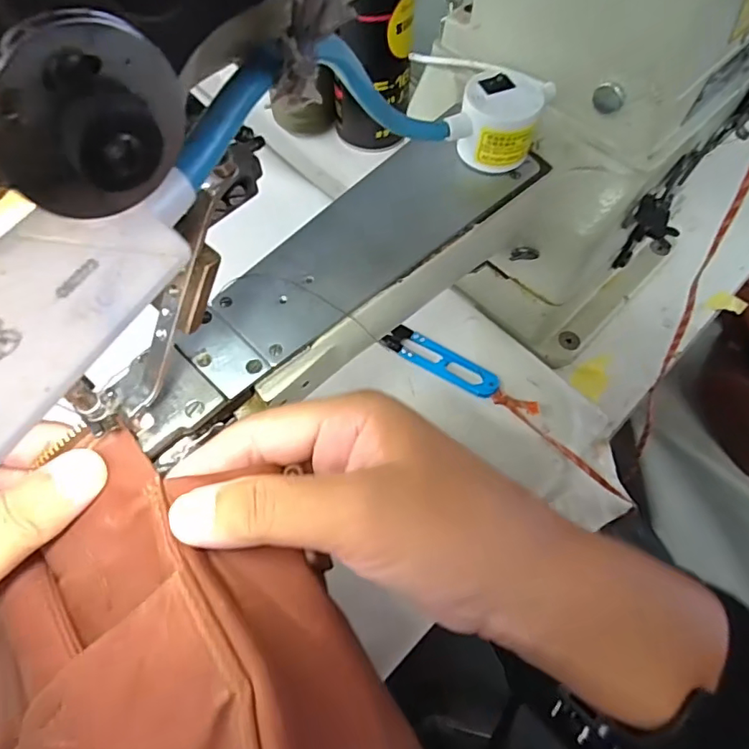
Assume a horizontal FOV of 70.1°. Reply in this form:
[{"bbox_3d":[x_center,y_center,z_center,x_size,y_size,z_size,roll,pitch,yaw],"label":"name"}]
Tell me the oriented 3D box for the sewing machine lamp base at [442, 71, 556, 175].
[{"bbox_3d":[0.059,-0.118,0.254,0.036,0.034,0.034,26,67,14],"label":"sewing machine lamp base"}]

